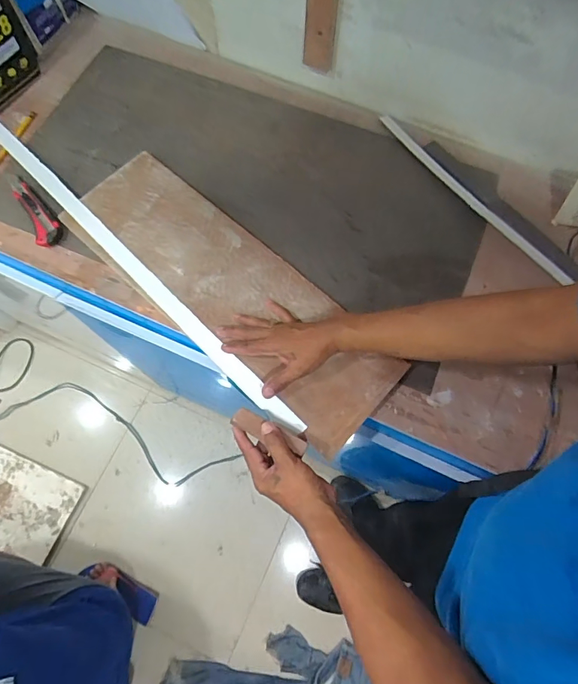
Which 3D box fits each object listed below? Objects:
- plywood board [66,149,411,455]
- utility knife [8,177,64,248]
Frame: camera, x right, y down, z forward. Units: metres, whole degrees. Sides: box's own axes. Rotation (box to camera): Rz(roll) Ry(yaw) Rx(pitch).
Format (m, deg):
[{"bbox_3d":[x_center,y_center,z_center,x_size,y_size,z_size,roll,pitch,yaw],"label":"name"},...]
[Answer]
[{"bbox_3d":[-0.107,-0.091,0.692,0.595,0.015,0.189,40,75,13],"label":"plywood board"},{"bbox_3d":[-0.448,-0.239,0.747,0.046,0.029,0.178,-31,74,-11],"label":"utility knife"}]

